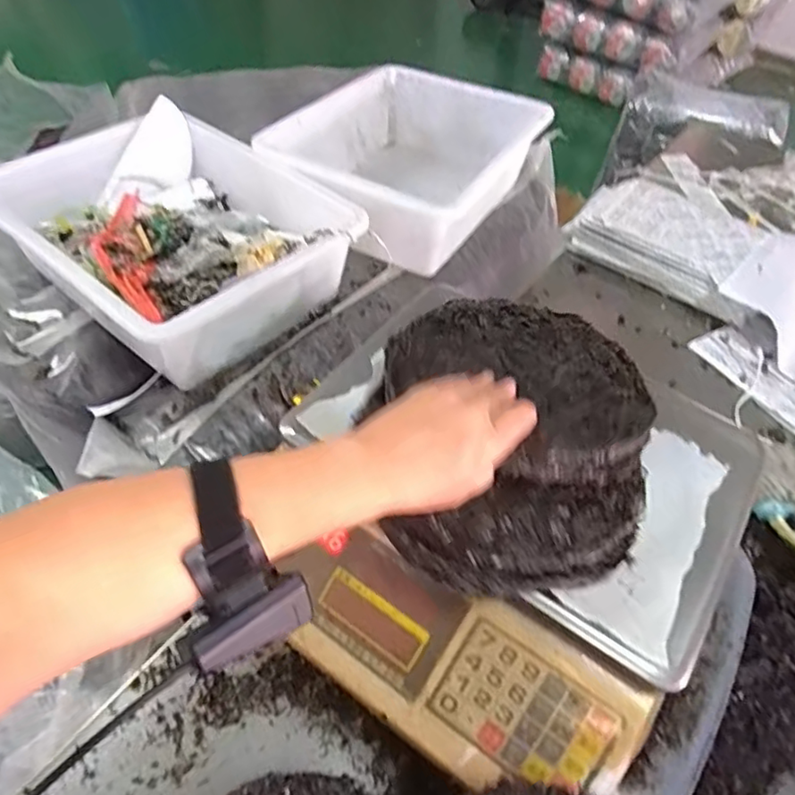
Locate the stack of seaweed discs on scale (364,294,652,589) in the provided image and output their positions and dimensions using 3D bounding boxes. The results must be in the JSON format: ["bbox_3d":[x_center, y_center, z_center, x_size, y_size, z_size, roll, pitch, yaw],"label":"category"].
[{"bbox_3d":[0.083,0.009,0.433,0.193,0.051,0.255,14,50,6],"label":"stack of seaweed discs on scale"}]

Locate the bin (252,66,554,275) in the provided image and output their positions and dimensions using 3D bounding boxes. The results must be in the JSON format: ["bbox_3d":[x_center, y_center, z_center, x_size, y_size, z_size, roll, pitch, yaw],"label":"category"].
[{"bbox_3d":[0.021,-0.317,0.837,0.279,0.135,0.369,25,52,15],"label":"bin"}]

